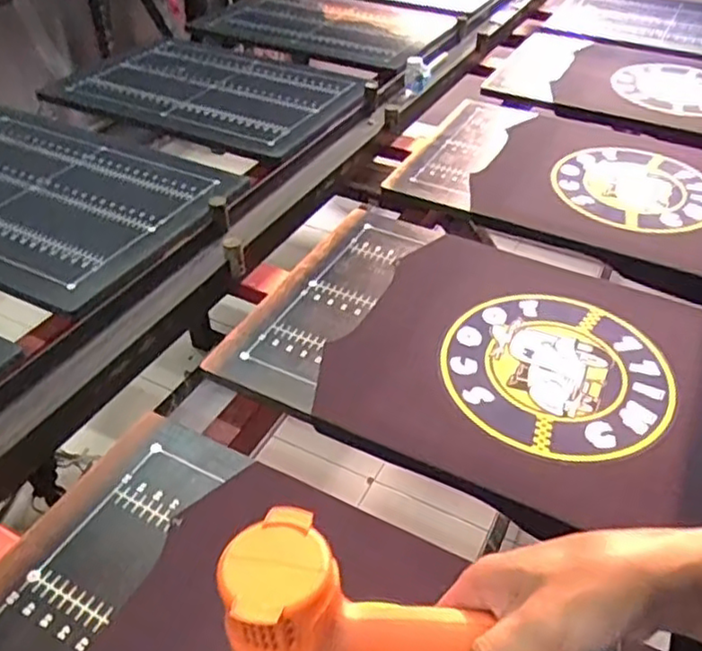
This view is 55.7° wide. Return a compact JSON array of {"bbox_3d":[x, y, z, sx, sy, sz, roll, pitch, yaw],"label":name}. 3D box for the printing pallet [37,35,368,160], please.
[{"bbox_3d":[-0.300,-0.521,1.417,0.673,0.034,0.446,19,44,23],"label":"printing pallet"}]

